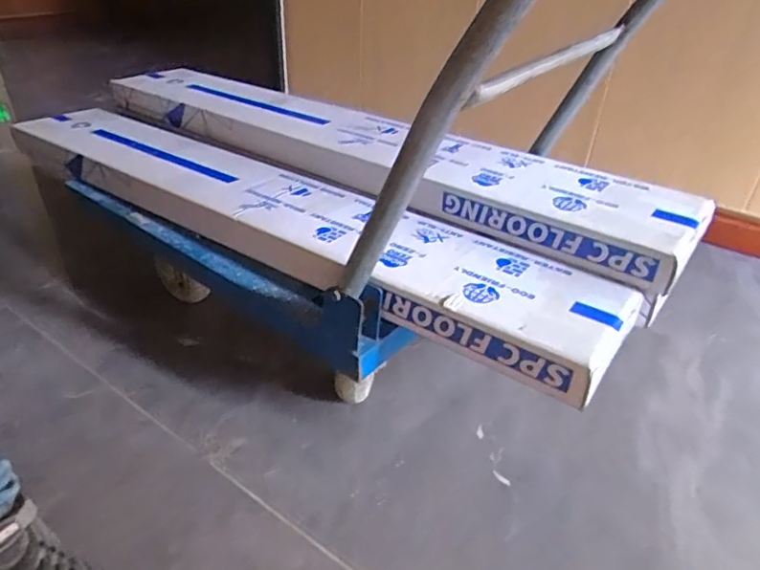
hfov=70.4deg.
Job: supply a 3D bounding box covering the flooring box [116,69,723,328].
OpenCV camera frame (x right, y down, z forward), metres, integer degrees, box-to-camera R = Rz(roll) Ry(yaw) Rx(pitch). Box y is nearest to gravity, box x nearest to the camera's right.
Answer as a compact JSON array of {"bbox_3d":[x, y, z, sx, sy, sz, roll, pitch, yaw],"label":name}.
[{"bbox_3d":[-0.078,-0.275,0.972,1.204,0.070,0.231,27,39,30],"label":"flooring box"}]

